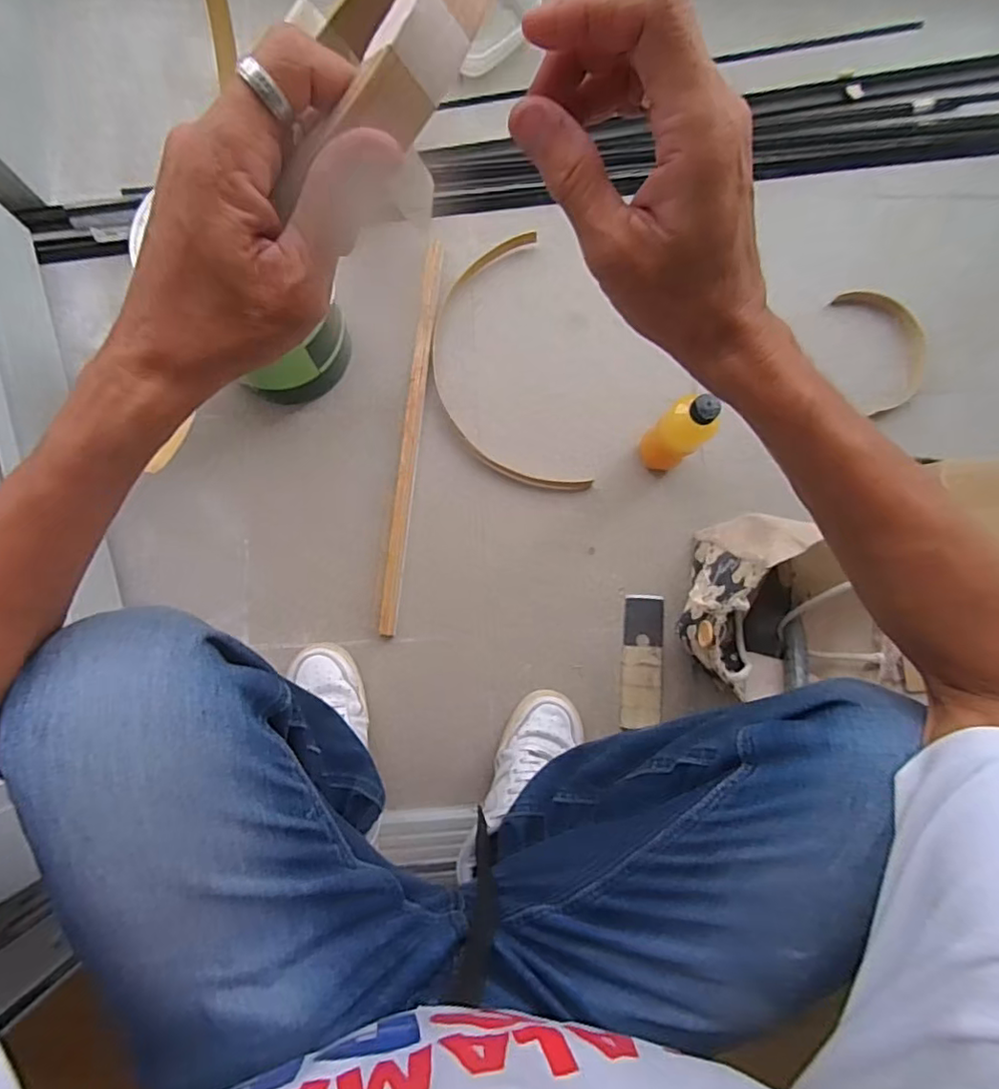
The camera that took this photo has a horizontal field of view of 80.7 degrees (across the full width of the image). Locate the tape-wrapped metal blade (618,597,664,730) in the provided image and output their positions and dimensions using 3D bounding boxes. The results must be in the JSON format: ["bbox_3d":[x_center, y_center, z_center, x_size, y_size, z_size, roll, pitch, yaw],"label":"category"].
[{"bbox_3d":[0.182,0.148,0.746,0.052,0.005,0.165,6,79,-4],"label":"tape-wrapped metal blade"}]

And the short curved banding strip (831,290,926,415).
[{"bbox_3d":[0.533,-0.276,0.809,0.079,0.025,0.172,-21,97,14],"label":"short curved banding strip"}]

